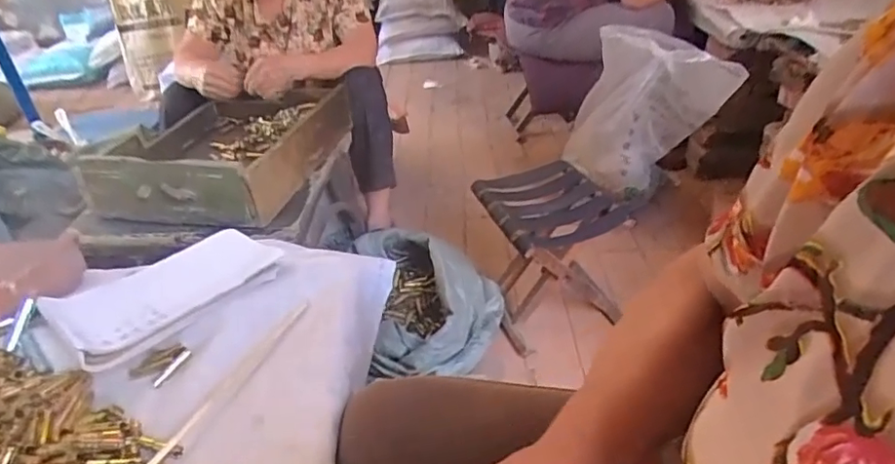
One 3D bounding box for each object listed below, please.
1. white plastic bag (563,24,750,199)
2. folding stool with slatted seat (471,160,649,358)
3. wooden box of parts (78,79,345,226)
[{"bbox_3d":[0.526,-0.328,1.479,0.246,0.427,0.372,-20,37,-23],"label":"white plastic bag"},{"bbox_3d":[0.222,0.049,1.295,0.264,0.297,0.284,-14,35,-14],"label":"folding stool with slatted seat"},{"bbox_3d":[-0.444,-0.185,1.150,0.358,0.131,0.474,5,35,14],"label":"wooden box of parts"}]

